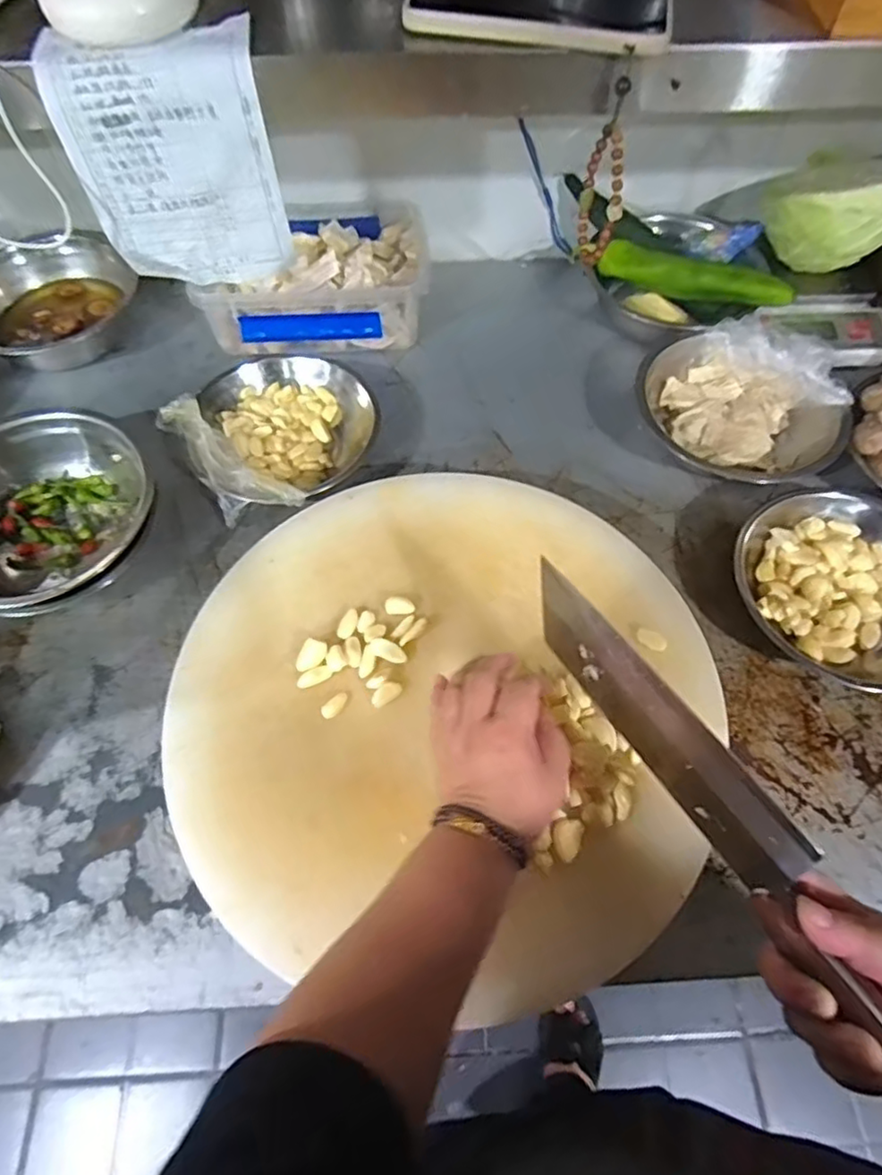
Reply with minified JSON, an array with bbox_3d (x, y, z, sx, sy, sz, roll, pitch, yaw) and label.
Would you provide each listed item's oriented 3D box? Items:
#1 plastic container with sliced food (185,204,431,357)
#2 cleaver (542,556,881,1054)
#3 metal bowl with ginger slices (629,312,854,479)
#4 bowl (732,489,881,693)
[{"bbox_3d":[-0.142,-0.347,0.718,0.252,0.078,0.170,-5,62,-3],"label":"plastic container with sliced food"},{"bbox_3d":[0.148,0.116,0.331,0.017,0.107,0.318,-26,61,-14],"label":"cleaver"},{"bbox_3d":[0.302,-0.189,0.644,0.196,0.067,0.185,-13,63,-7],"label":"metal bowl with ginger slices"},{"bbox_3d":[0.353,0.001,0.551,0.184,0.058,0.178,0,62,0],"label":"bowl"}]

